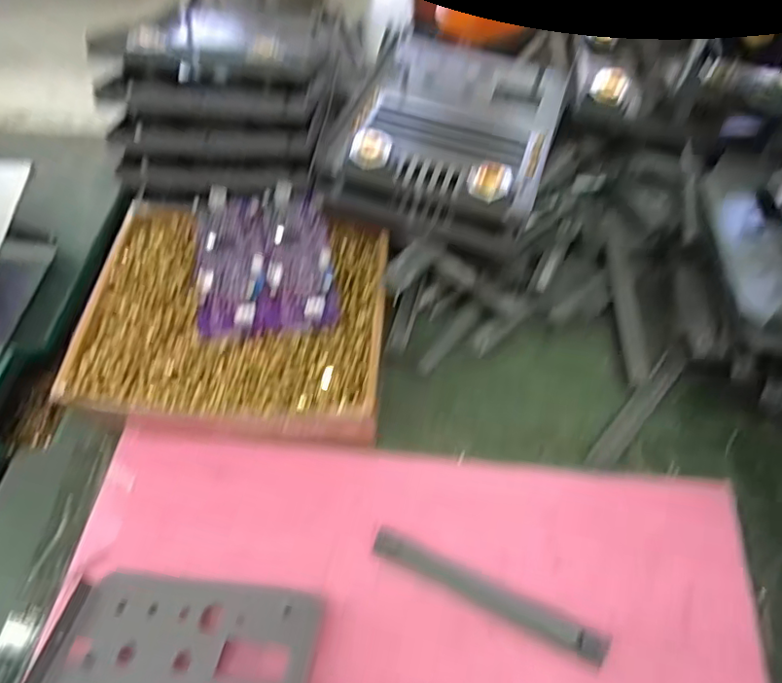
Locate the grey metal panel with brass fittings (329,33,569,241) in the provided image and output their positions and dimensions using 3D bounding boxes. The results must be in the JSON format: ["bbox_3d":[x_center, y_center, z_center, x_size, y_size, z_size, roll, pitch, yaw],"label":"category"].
[{"bbox_3d":[0.049,-0.170,0.445,0.152,0.043,0.201,15,60,10],"label":"grey metal panel with brass fittings"}]

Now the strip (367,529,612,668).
[{"bbox_3d":[0.058,0.153,0.349,0.146,0.009,0.017,22,61,14],"label":"strip"}]

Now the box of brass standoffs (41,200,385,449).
[{"bbox_3d":[-0.110,-0.018,0.430,0.213,0.051,0.176,4,59,4],"label":"box of brass standoffs"}]

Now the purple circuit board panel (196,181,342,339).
[{"bbox_3d":[-0.091,-0.061,0.413,0.094,0.016,0.112,-7,68,-10],"label":"purple circuit board panel"}]

